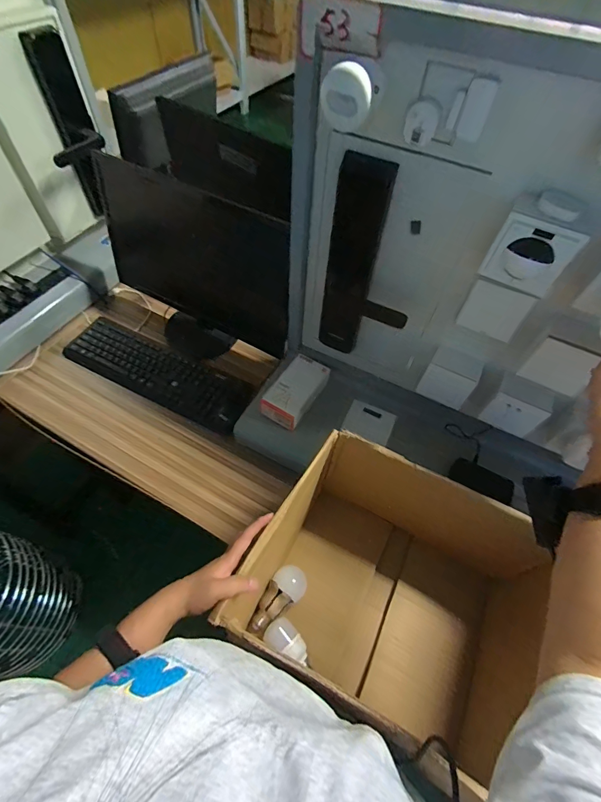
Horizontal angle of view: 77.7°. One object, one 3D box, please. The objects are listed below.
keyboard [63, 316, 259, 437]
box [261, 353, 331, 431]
[{"bbox_3d":[-0.337,-0.071,0.899,0.490,0.033,0.139,25,66,15],"label":"keyboard"},{"bbox_3d":[-0.011,-0.021,0.786,0.087,0.044,0.159,28,59,14],"label":"box"}]

